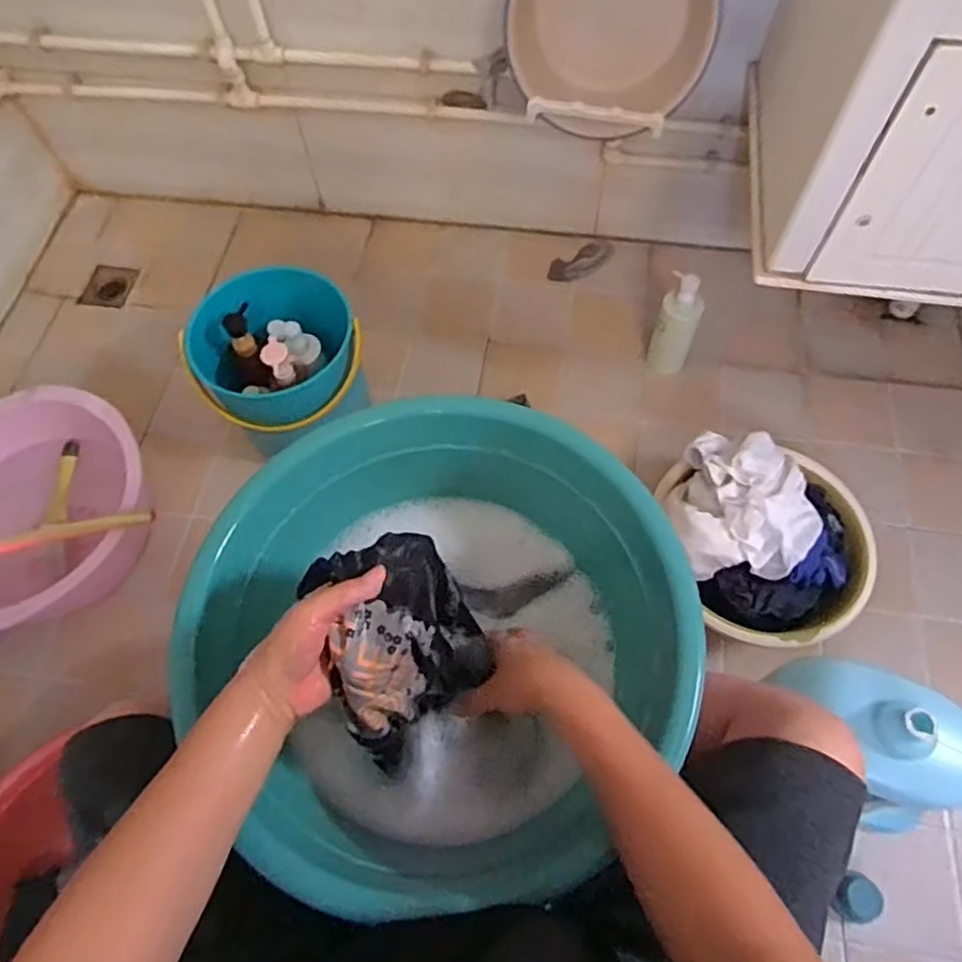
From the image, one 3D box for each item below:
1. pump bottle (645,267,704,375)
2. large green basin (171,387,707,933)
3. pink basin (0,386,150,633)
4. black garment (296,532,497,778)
[{"bbox_3d":[0.348,-0.270,1.221,0.072,0.206,0.074,16,65,10],"label":"pump bottle"},{"bbox_3d":[-0.039,0.145,0.622,0.389,0.159,0.403,-1,64,1],"label":"large green basin"},{"bbox_3d":[-0.698,0.057,1.074,0.353,0.194,0.367,-1,64,1],"label":"pink basin"},{"bbox_3d":[-0.068,0.128,0.541,0.131,0.176,0.117,-38,69,-16],"label":"black garment"}]

